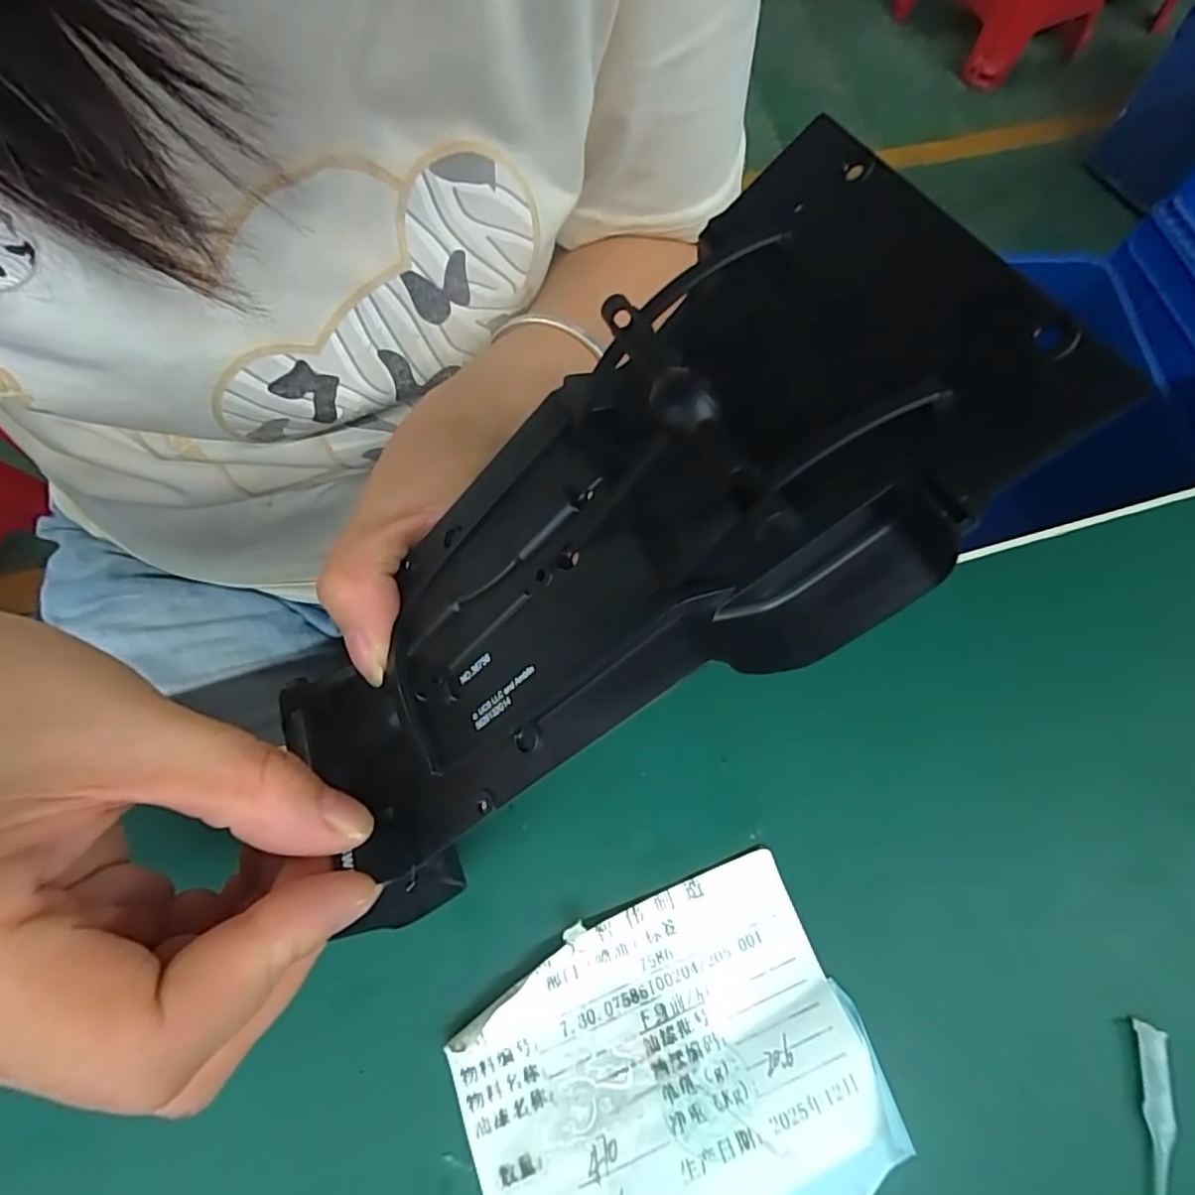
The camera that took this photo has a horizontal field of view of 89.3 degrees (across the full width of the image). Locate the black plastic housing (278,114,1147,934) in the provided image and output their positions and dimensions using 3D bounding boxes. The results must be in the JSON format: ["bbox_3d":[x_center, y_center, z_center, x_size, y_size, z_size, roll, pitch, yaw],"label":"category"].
[{"bbox_3d":[-0.007,-0.004,0.119,0.164,0.028,0.072,-38,70,25],"label":"black plastic housing"}]

